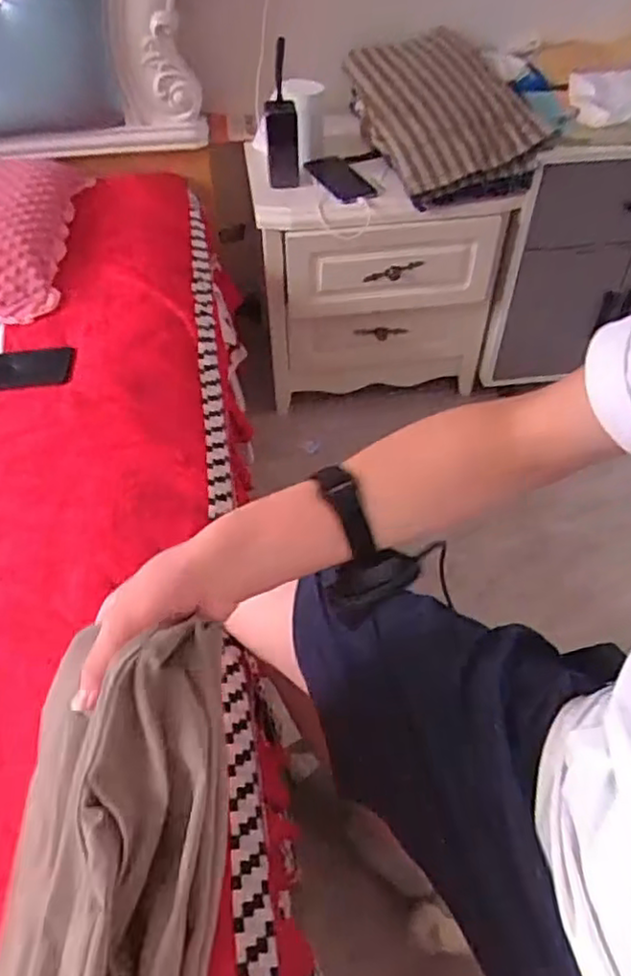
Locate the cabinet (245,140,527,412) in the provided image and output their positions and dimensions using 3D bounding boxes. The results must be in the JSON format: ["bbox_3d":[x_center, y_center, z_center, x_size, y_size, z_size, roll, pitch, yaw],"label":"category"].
[{"bbox_3d":[0.115,-0.434,1.399,0.449,0.447,0.279,-3,50,-3],"label":"cabinet"}]

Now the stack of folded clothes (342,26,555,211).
[{"bbox_3d":[0.231,-0.653,1.225,0.256,0.199,0.317,-14,51,-11],"label":"stack of folded clothes"}]

